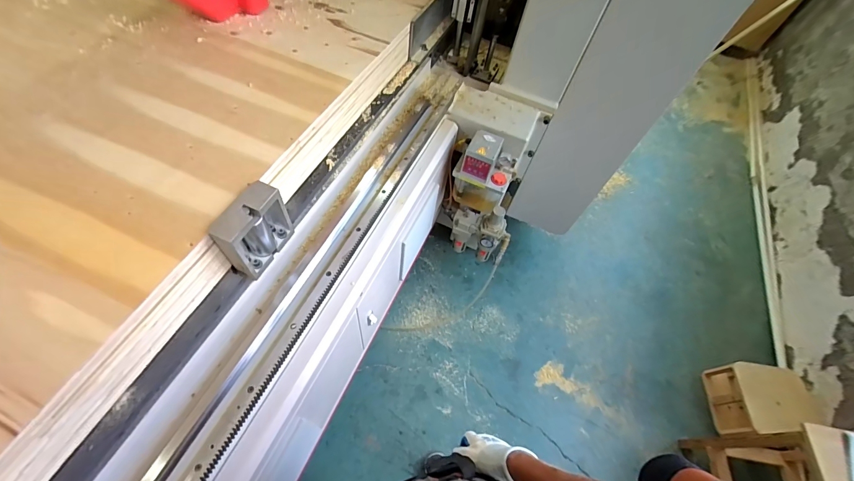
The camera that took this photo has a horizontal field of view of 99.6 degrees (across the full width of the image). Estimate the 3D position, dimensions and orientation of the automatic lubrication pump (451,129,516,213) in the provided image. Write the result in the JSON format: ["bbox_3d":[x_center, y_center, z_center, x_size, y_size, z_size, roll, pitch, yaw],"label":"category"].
[{"bbox_3d":[0.183,-0.204,1.173,0.172,0.266,0.112,30,60,10],"label":"automatic lubrication pump"}]

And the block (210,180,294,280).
[{"bbox_3d":[-0.324,-0.020,0.682,0.059,0.136,0.135,25,59,6],"label":"block"}]

